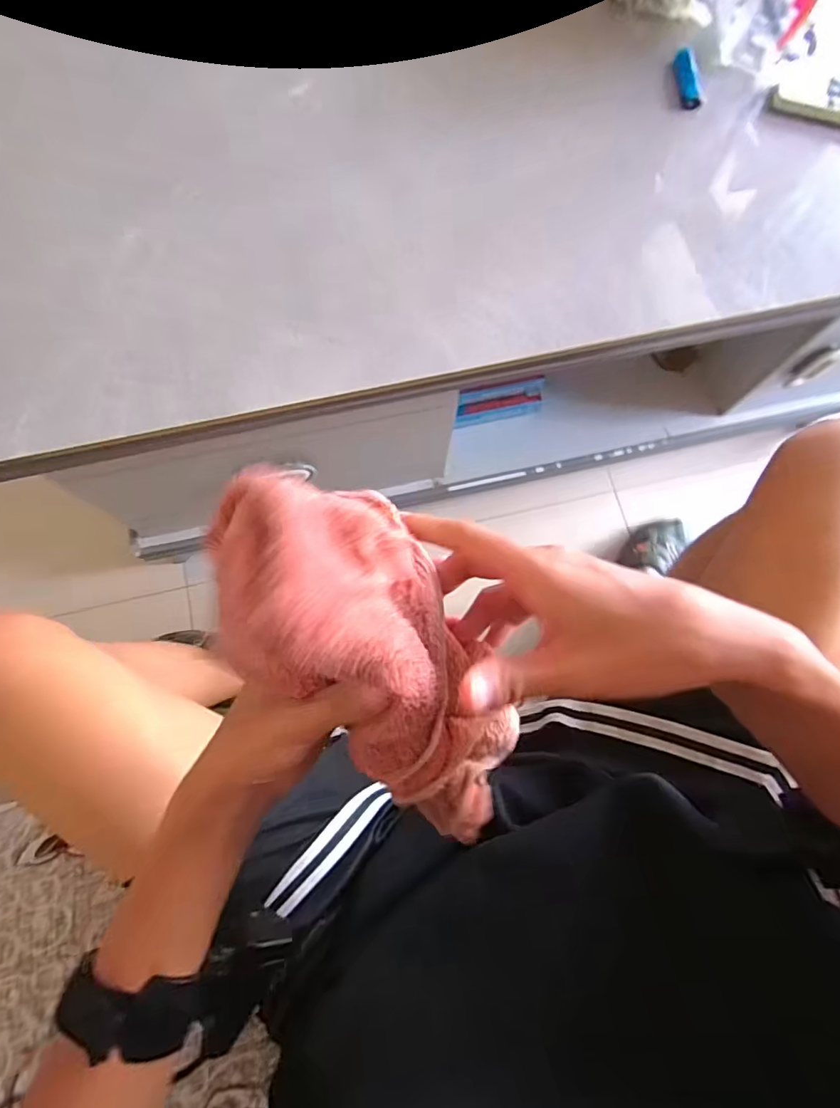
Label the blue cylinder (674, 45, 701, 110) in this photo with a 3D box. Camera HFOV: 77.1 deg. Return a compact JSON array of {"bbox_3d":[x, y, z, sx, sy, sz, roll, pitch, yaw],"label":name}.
[{"bbox_3d":[0.310,-0.558,0.614,0.017,0.015,0.084,-5,76,-3],"label":"blue cylinder"}]

